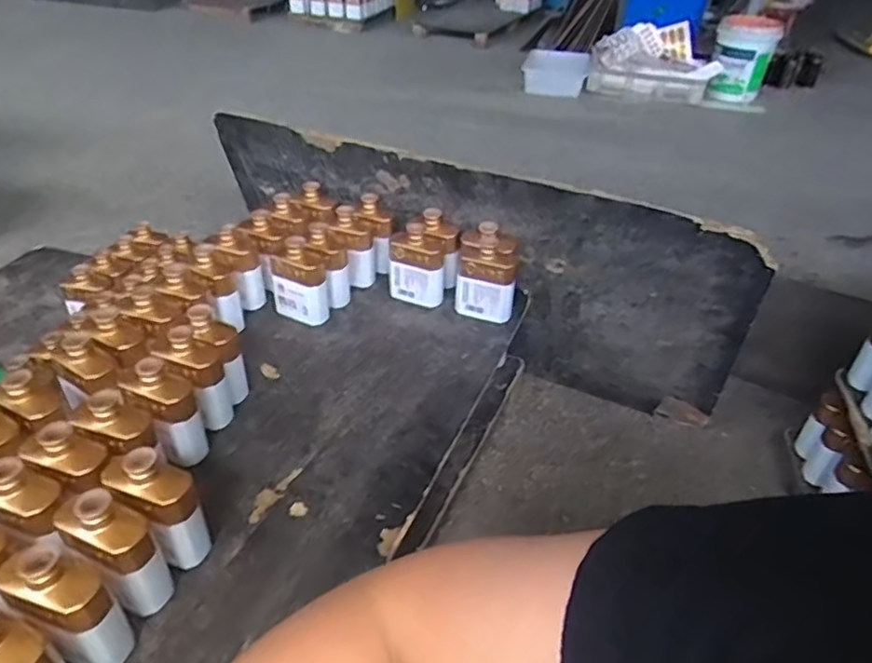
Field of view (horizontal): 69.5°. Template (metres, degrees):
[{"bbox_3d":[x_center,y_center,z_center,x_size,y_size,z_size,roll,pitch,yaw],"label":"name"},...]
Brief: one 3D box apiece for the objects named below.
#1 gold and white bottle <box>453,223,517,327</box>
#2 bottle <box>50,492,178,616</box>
[{"bbox_3d":[0.102,-0.114,1.285,0.122,0.172,0.096,8,37,7],"label":"gold and white bottle"},{"bbox_3d":[-0.373,0.260,0.750,0.098,0.159,0.066,19,39,21],"label":"bottle"}]

